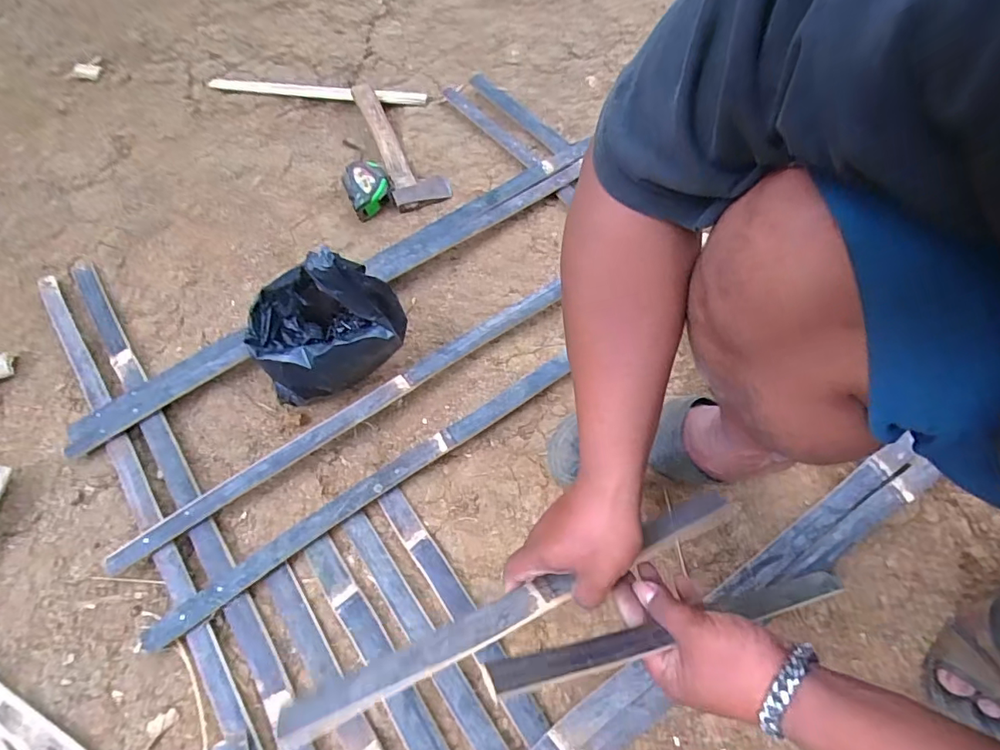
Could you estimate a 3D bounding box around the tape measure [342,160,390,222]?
[{"bbox_3d":[-0.205,-0.290,0.791,0.065,0.045,0.080,-22,65,-8],"label":"tape measure"}]

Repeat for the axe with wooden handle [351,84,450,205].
[{"bbox_3d":[-0.164,-0.390,0.842,0.092,0.036,0.268,-20,65,-7],"label":"axe with wooden handle"}]

